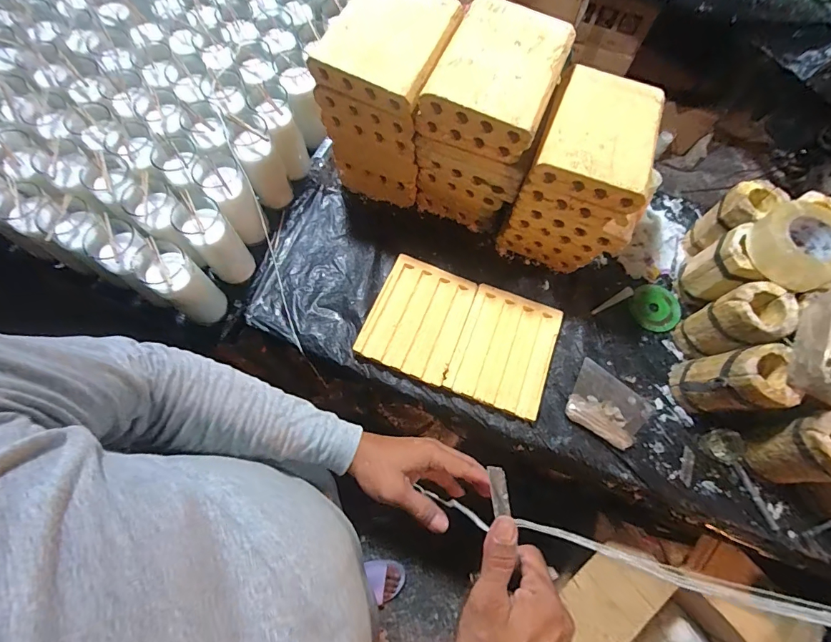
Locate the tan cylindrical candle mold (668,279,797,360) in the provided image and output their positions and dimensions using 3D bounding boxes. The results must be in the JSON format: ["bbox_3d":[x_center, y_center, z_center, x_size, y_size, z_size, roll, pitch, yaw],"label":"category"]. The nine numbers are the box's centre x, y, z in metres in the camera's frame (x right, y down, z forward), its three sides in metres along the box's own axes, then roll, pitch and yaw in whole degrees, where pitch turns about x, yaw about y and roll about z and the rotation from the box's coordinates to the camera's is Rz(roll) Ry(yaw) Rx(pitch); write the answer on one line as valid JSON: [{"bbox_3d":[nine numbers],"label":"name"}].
[{"bbox_3d":[0.513,0.008,0.674,0.083,0.152,0.085,1,69,-2],"label":"tan cylindrical candle mold"}]

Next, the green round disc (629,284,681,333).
[{"bbox_3d":[0.452,-0.025,0.778,0.096,0.004,0.092,-17,71,-9],"label":"green round disc"}]

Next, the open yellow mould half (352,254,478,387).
[{"bbox_3d":[0.004,-0.006,0.743,0.163,0.031,0.206,21,70,5],"label":"open yellow mould half"}]

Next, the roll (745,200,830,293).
[{"bbox_3d":[0.586,-0.114,0.628,0.120,0.052,0.124,1,69,-2],"label":"roll"}]

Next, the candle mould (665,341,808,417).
[{"bbox_3d":[0.480,0.098,0.647,0.107,0.152,0.102,-8,70,-6],"label":"candle mould"}]

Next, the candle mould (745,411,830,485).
[{"bbox_3d":[0.572,0.190,0.613,0.097,0.149,0.092,-8,70,-6],"label":"candle mould"}]

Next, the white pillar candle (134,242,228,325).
[{"bbox_3d":[-0.370,-0.056,0.662,0.080,0.151,0.069,40,73,12],"label":"white pillar candle"}]

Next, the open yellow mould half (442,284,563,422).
[{"bbox_3d":[0.155,0.048,0.716,0.160,0.018,0.205,20,70,5],"label":"open yellow mould half"}]

